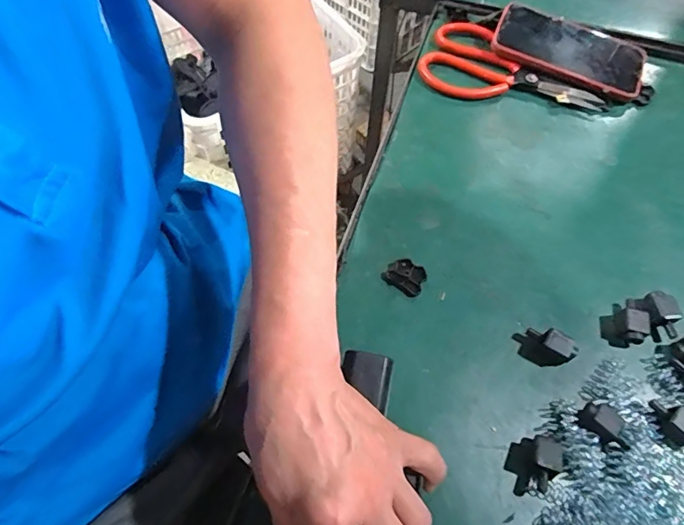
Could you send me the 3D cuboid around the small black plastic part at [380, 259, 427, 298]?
[{"bbox_3d":[0.052,0.011,0.389,0.033,0.007,0.026,31,64,16],"label":"small black plastic part"}]

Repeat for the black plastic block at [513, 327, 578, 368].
[{"bbox_3d":[0.154,0.064,0.355,0.041,0.021,0.021,21,62,11],"label":"black plastic block"}]

